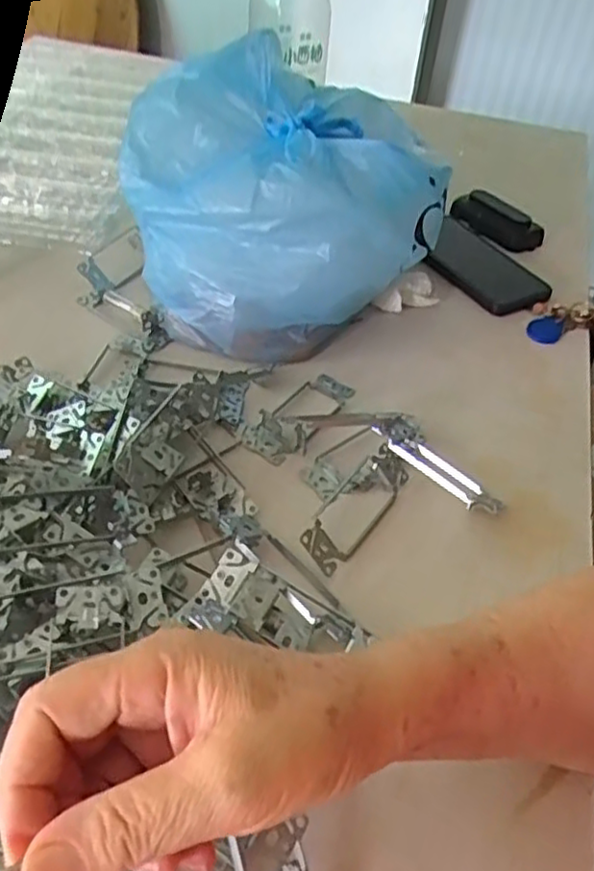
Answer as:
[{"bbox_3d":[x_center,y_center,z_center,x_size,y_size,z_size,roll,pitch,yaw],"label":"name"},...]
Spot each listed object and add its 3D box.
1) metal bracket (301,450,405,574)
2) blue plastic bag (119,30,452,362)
[{"bbox_3d":[0.036,0.048,0.450,0.038,0.022,0.098,29,50,20],"label":"metal bracket"},{"bbox_3d":[0.001,-0.202,0.585,0.270,0.165,0.195,-18,51,-22],"label":"blue plastic bag"}]

